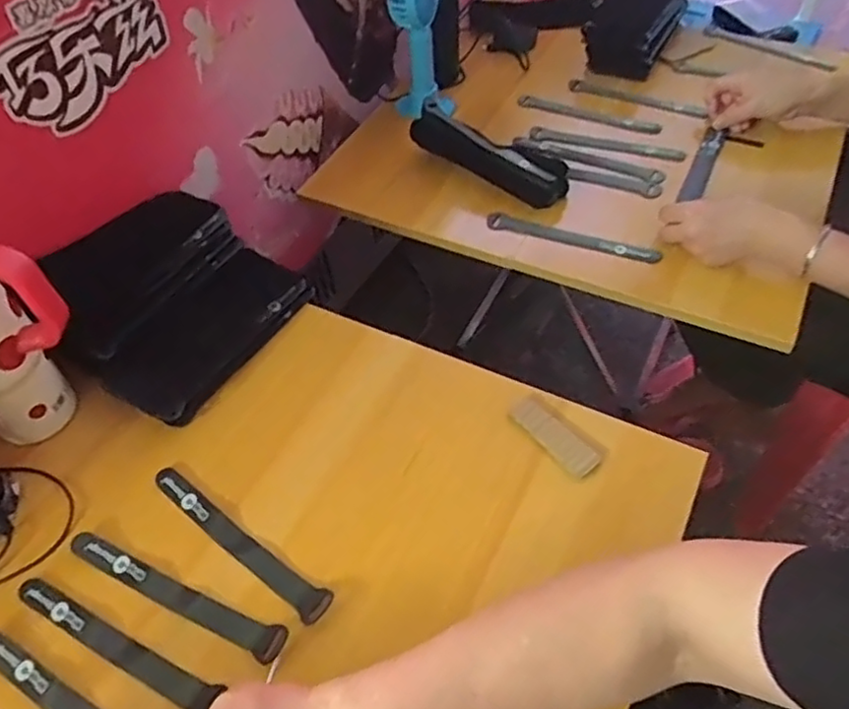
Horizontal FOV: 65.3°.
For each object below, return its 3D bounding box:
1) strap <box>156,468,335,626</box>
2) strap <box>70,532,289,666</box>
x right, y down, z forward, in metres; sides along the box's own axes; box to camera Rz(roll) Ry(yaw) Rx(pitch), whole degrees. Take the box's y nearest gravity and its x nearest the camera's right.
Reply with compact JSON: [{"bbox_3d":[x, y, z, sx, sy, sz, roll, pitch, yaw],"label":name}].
[{"bbox_3d":[-0.146,0.142,0.518,0.189,0.005,0.024,30,62,27],"label":"strap"},{"bbox_3d":[-0.185,0.176,0.493,0.190,0.007,0.024,20,56,19],"label":"strap"}]

